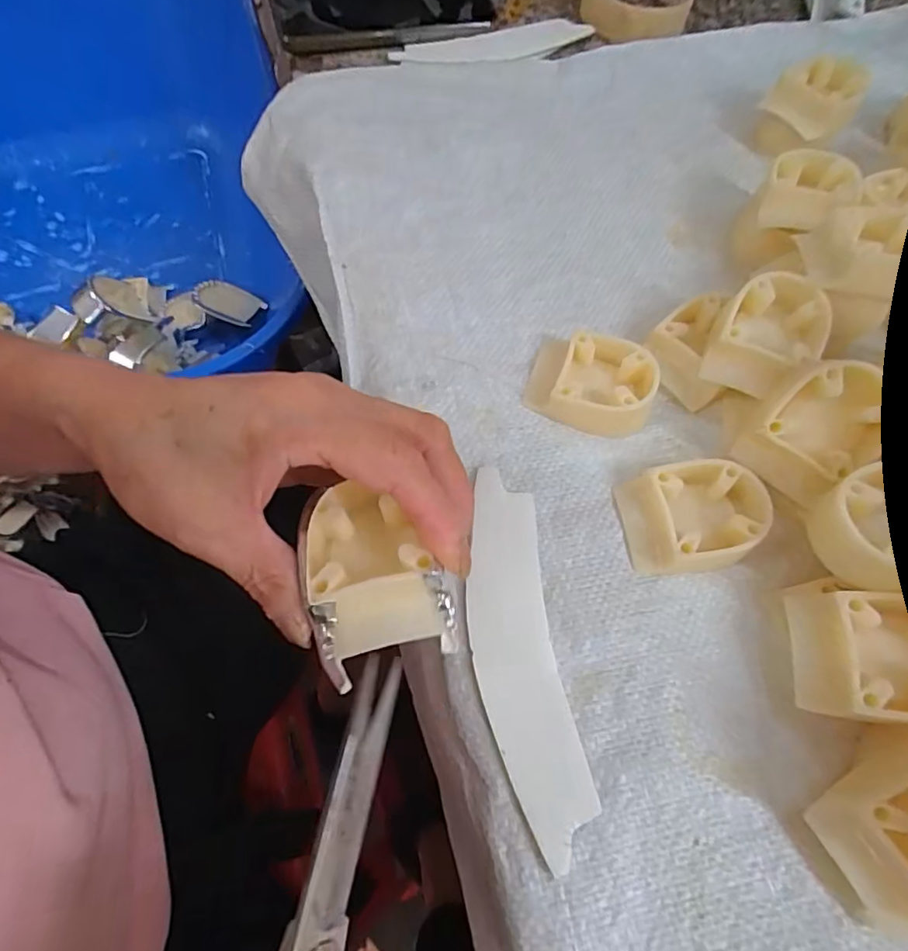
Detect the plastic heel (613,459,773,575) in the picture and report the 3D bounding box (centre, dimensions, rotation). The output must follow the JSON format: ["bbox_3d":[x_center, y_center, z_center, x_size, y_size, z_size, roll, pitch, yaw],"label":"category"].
[{"bbox_3d":[0.109,0.018,0.251,0.059,0.020,0.046,-5,65,-3],"label":"plastic heel"}]

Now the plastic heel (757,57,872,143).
[{"bbox_3d":[0.238,-0.247,0.367,0.051,0.035,0.051,40,71,16],"label":"plastic heel"}]

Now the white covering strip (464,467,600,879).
[{"bbox_3d":[0.026,0.070,0.230,0.036,0.010,0.151,-7,65,-4],"label":"white covering strip"}]

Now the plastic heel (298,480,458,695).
[{"bbox_3d":[-0.029,0.034,0.192,0.042,0.032,0.066,-18,67,-9],"label":"plastic heel"}]

